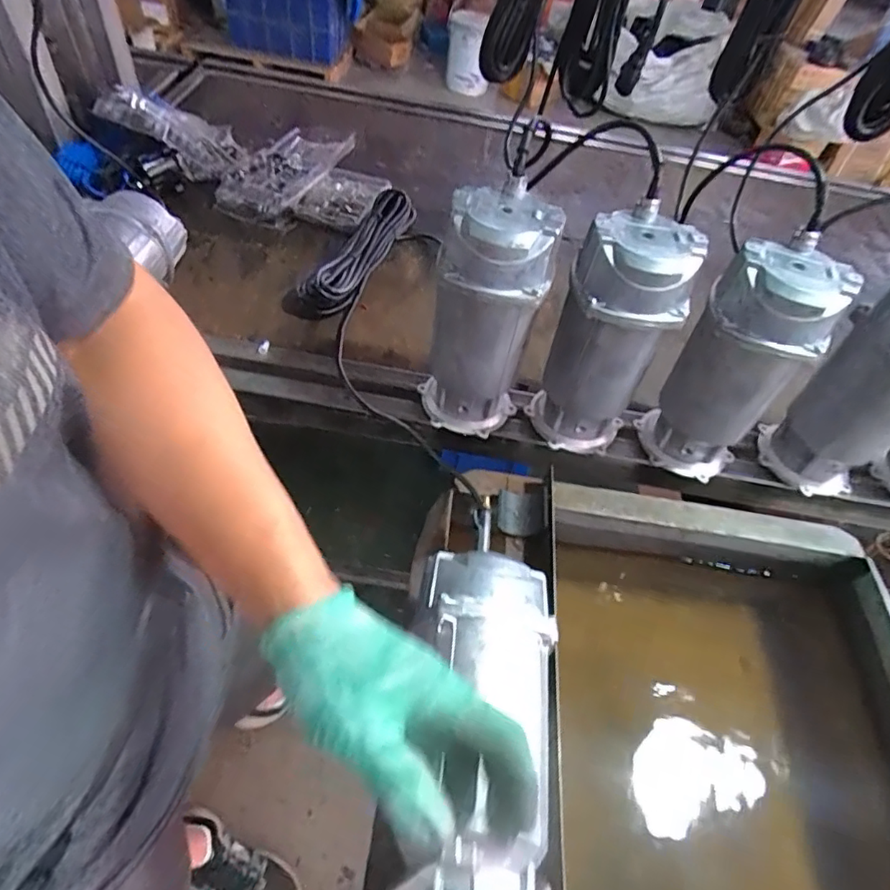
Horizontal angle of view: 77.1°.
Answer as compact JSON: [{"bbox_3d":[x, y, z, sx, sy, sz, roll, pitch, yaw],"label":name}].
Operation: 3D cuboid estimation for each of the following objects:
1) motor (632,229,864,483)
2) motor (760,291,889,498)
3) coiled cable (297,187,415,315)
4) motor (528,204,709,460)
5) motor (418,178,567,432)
[{"bbox_3d":[0.351,-0.089,0.689,0.115,0.288,0.132,-30,62,-28],"label":"motor"},{"bbox_3d":[0.523,-0.060,0.695,0.129,0.300,0.127,-30,62,-28],"label":"motor"},{"bbox_3d":[-0.141,-0.344,0.973,0.072,0.055,0.361,18,52,6],"label":"coiled cable"},{"bbox_3d":[0.199,-0.123,0.694,0.132,0.290,0.107,24,53,11],"label":"motor"},{"bbox_3d":[0.045,-0.148,0.690,0.132,0.290,0.106,9,51,-1],"label":"motor"}]

